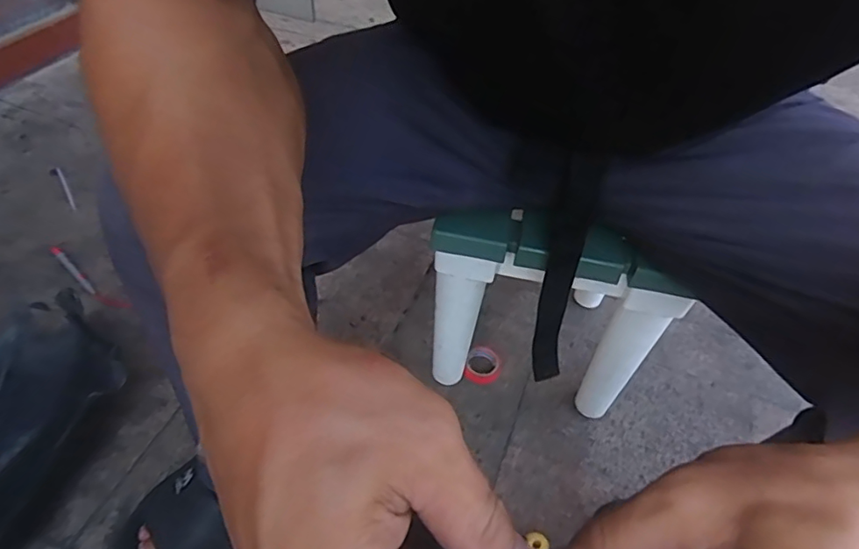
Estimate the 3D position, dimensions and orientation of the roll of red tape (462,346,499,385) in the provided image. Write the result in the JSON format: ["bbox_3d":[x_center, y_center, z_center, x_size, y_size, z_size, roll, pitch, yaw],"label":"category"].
[{"bbox_3d":[0.074,0.128,0.745,0.047,0.017,0.051,2,50,-2],"label":"roll of red tape"}]

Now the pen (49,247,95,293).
[{"bbox_3d":[-0.536,-0.010,0.801,0.111,0.012,0.012,34,56,23],"label":"pen"}]

